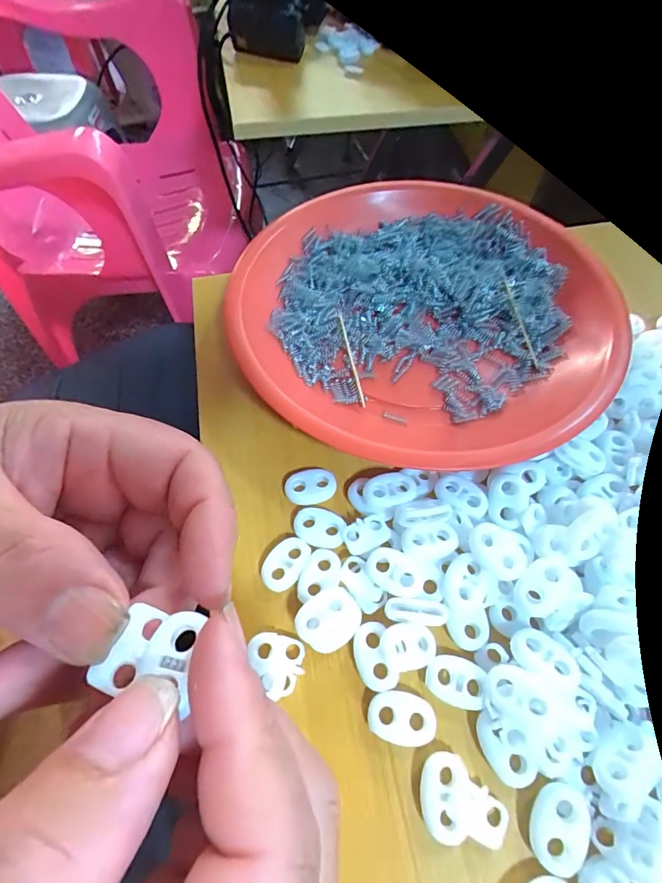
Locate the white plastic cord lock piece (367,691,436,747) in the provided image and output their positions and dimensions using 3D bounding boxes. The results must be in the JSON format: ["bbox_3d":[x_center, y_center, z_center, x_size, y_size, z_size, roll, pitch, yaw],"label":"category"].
[{"bbox_3d":[0.024,0.093,0.145,0.022,0.004,0.015,4,60,2],"label":"white plastic cord lock piece"}]

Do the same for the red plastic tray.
[{"bbox_3d":[0.049,-0.069,0.216,0.181,0.024,0.182,20,62,10],"label":"red plastic tray"}]

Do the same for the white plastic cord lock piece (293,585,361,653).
[{"bbox_3d":[0.000,0.064,0.156,0.023,0.008,0.019,-32,65,-18],"label":"white plastic cord lock piece"}]

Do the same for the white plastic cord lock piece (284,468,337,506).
[{"bbox_3d":[-0.009,0.020,0.186,0.022,0.005,0.015,-1,60,-2],"label":"white plastic cord lock piece"}]

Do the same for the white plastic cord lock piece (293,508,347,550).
[{"bbox_3d":[-0.005,0.035,0.177,0.021,0.004,0.015,15,61,8],"label":"white plastic cord lock piece"}]

